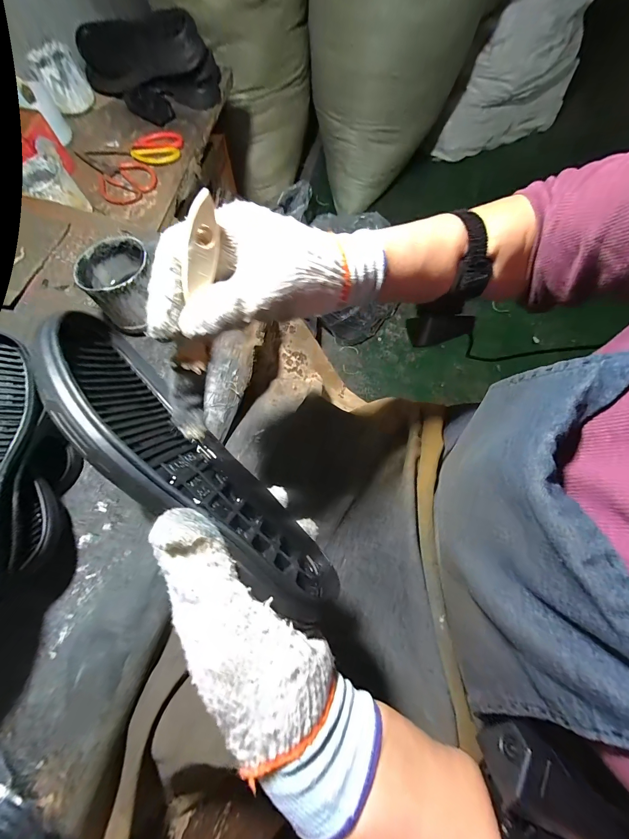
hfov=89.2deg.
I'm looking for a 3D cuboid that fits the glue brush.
[{"bbox_3d":[-0.082,-0.062,0.221,0.027,0.022,0.156,19,117,8],"label":"glue brush"}]

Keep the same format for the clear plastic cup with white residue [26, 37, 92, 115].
[{"bbox_3d":[-0.559,-0.757,0.705,0.094,0.063,0.119,-34,73,-9],"label":"clear plastic cup with white residue"}]

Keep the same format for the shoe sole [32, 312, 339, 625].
[{"bbox_3d":[-0.088,0.026,0.209,0.256,0.088,0.048,44,78,5],"label":"shoe sole"}]

